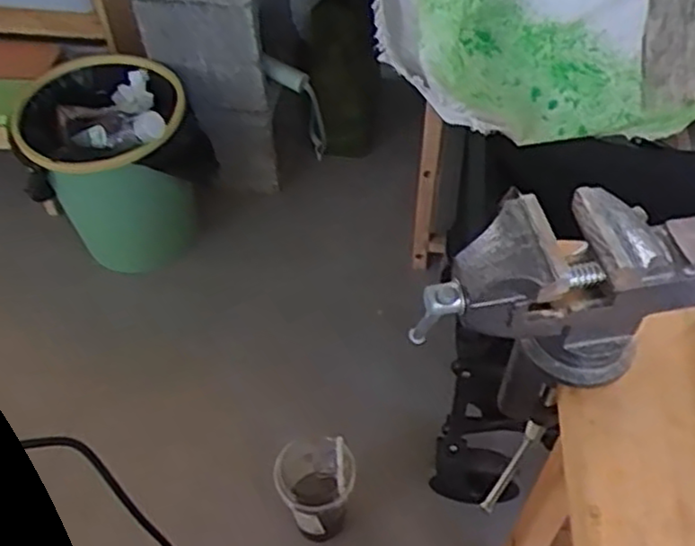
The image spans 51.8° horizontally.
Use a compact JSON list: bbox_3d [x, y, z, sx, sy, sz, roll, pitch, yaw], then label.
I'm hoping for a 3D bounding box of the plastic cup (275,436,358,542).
[{"bbox_3d":[-0.035,0.263,0.864,0.089,0.191,0.081,-1,51,1],"label":"plastic cup"}]

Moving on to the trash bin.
[{"bbox_3d":[-0.366,-0.164,1.182,0.254,0.312,0.246,-1,51,1],"label":"trash bin"}]

